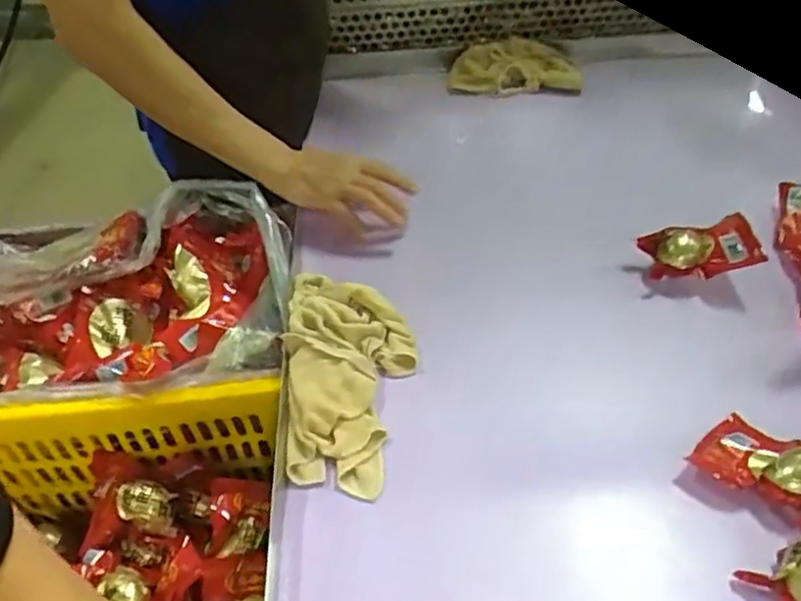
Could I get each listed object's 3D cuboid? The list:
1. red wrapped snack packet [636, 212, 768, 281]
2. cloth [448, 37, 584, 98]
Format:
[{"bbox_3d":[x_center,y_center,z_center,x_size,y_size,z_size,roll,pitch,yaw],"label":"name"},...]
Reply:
[{"bbox_3d":[0.309,-0.052,0.695,0.109,0.035,0.076,-5,44,-2],"label":"red wrapped snack packet"},{"bbox_3d":[0.161,-0.320,0.934,0.186,0.068,0.071,12,46,15],"label":"cloth"}]

